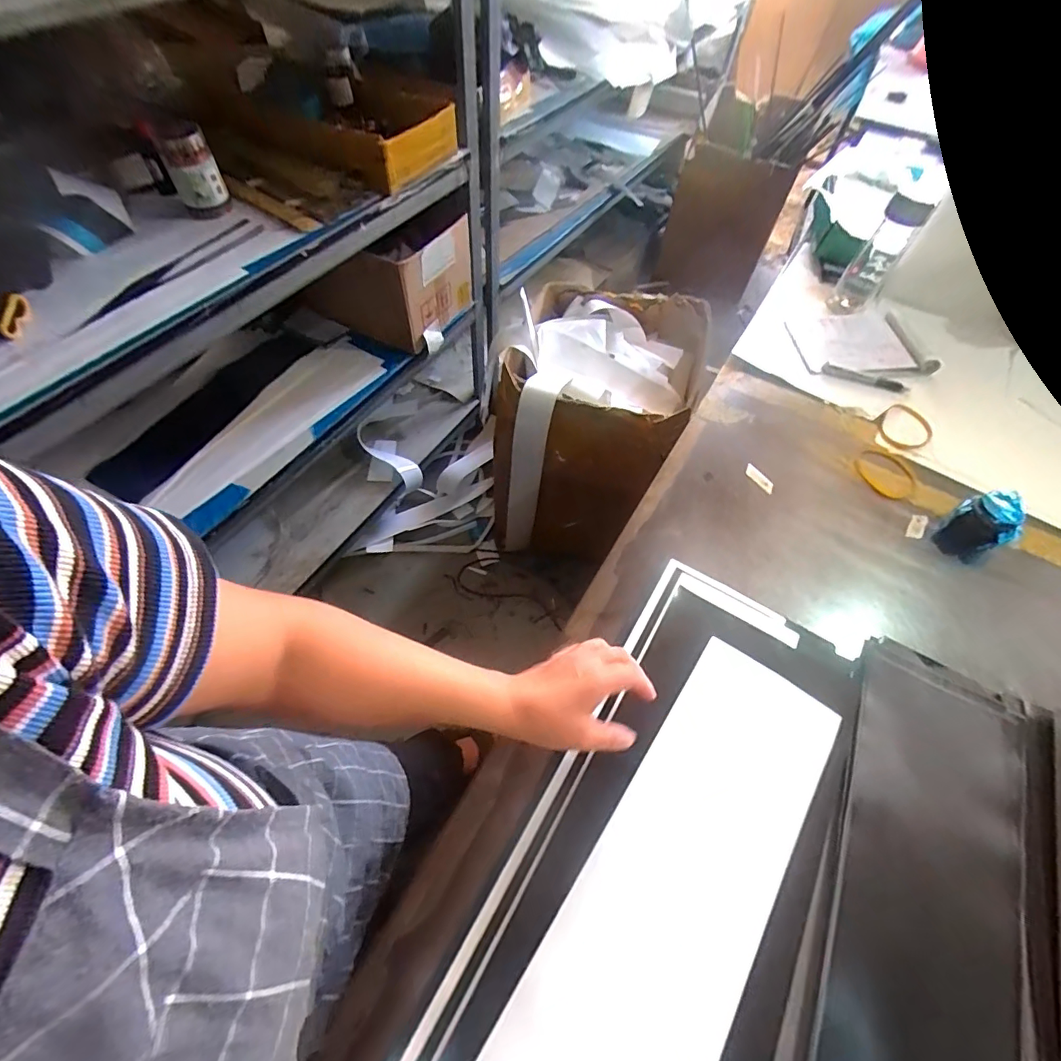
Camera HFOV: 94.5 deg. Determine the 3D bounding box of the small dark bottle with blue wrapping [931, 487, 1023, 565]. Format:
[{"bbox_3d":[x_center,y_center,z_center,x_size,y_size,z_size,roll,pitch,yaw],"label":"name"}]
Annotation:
[{"bbox_3d":[0.560,-0.006,0.608,0.087,0.053,0.065,-28,62,-19],"label":"small dark bottle with blue wrapping"}]

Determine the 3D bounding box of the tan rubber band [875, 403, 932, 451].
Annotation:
[{"bbox_3d":[0.563,-0.156,0.736,0.088,0.010,0.073,-36,65,-22],"label":"tan rubber band"}]

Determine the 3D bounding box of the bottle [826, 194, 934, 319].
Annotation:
[{"bbox_3d":[0.595,-0.471,0.839,0.070,0.178,0.076,32,62,18],"label":"bottle"}]

